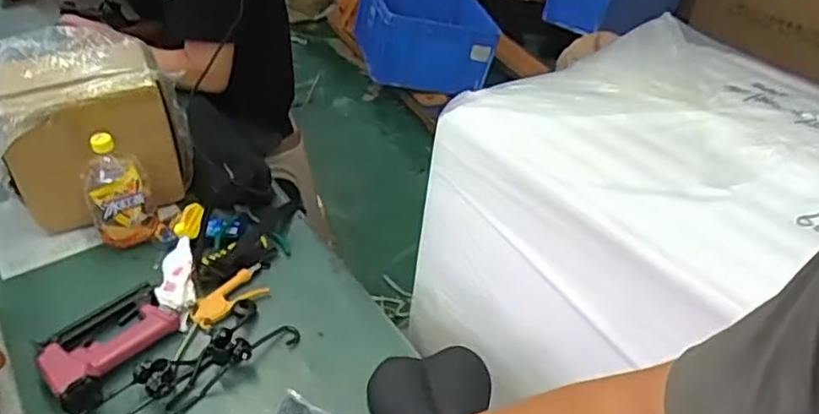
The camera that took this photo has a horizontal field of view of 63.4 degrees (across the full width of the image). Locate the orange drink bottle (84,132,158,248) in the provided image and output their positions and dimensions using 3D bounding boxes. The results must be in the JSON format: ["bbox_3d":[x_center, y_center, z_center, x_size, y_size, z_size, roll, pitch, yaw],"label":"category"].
[{"bbox_3d":[-0.477,-0.018,1.092,0.098,0.187,0.072,-19,45,-22],"label":"orange drink bottle"}]

